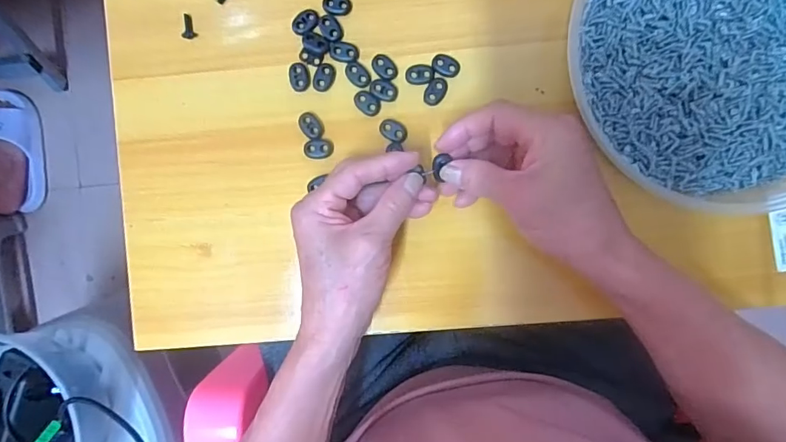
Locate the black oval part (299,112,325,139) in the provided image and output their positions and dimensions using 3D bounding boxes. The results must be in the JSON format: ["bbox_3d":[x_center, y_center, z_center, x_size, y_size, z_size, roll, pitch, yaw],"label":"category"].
[{"bbox_3d":[-0.063,-0.075,0.361,0.017,0.004,0.022,-37,90,3],"label":"black oval part"}]

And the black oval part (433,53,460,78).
[{"bbox_3d":[0.041,-0.120,0.358,0.021,0.004,0.016,16,92,2],"label":"black oval part"}]

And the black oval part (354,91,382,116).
[{"bbox_3d":[-0.020,-0.092,0.360,0.022,0.004,0.015,33,93,1],"label":"black oval part"}]

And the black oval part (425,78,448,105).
[{"bbox_3d":[0.033,-0.101,0.359,0.014,0.004,0.023,30,93,1],"label":"black oval part"}]

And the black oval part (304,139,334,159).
[{"bbox_3d":[-0.058,-0.056,0.362,0.022,0.004,0.014,-3,92,2],"label":"black oval part"}]

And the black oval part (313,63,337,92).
[{"bbox_3d":[-0.054,-0.112,0.360,0.016,0.004,0.022,23,92,1],"label":"black oval part"}]

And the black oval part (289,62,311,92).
[{"bbox_3d":[-0.073,-0.112,0.360,0.015,0.004,0.022,-13,91,3],"label":"black oval part"}]

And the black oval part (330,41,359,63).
[{"bbox_3d":[-0.038,-0.131,0.360,0.022,0.004,0.015,9,92,2],"label":"black oval part"}]

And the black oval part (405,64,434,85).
[{"bbox_3d":[0.021,-0.113,0.358,0.021,0.004,0.015,-1,92,2],"label":"black oval part"}]

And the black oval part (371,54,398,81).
[{"bbox_3d":[-0.006,-0.119,0.360,0.015,0.004,0.022,-41,90,3],"label":"black oval part"}]

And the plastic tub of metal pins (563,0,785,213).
[{"bbox_3d":[0.242,-0.122,0.332,0.234,0.047,0.216,0,92,2],"label":"plastic tub of metal pins"}]

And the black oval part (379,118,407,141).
[{"bbox_3d":[0.001,-0.070,0.361,0.022,0.004,0.015,29,93,1],"label":"black oval part"}]

